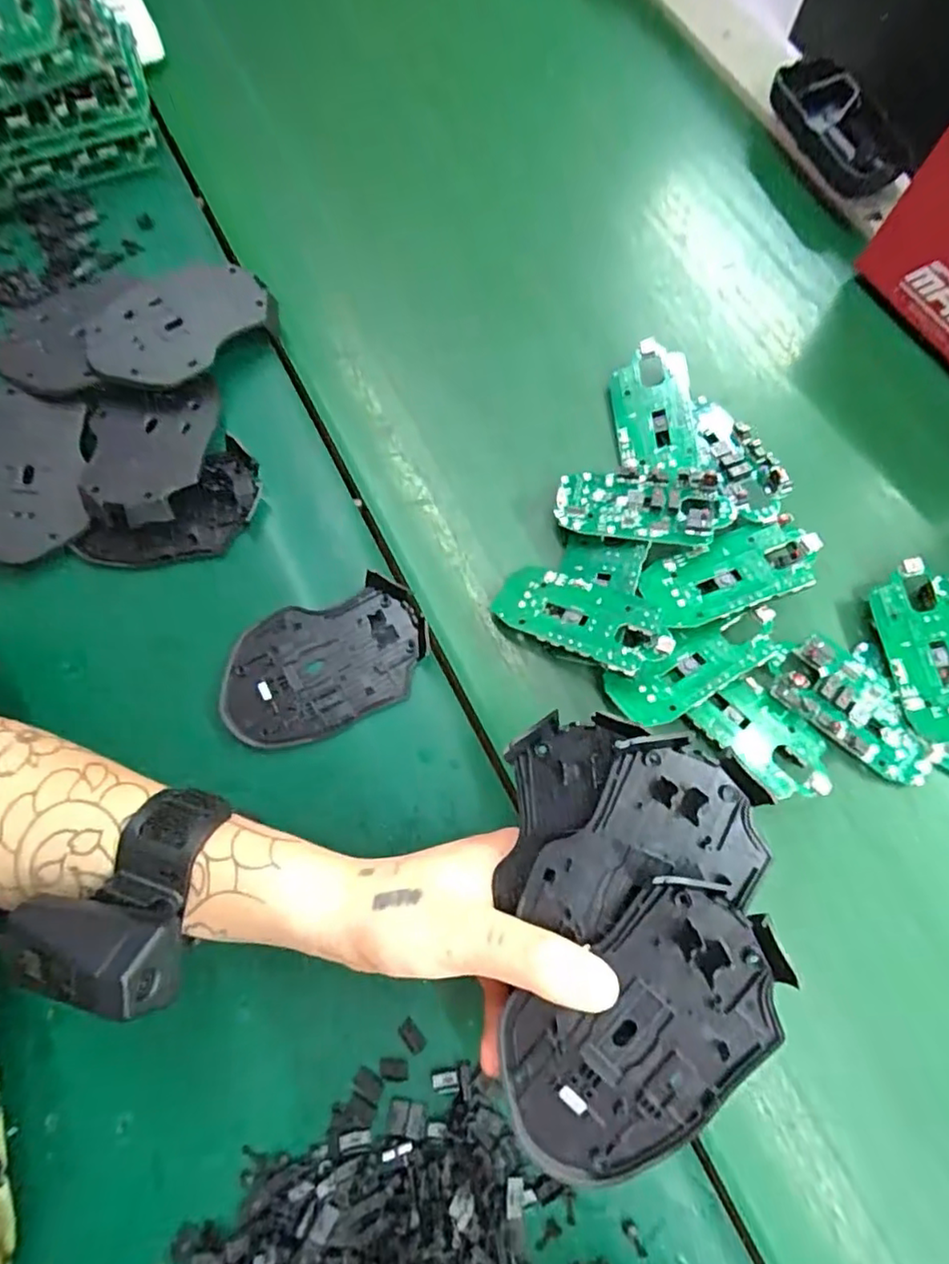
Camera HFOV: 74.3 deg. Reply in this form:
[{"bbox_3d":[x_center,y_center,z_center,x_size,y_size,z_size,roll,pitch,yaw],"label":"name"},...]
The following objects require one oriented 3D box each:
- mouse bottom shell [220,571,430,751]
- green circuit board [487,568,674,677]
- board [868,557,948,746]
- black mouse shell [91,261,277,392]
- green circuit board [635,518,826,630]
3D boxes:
[{"bbox_3d":[-0.083,0.018,0.346,0.114,0.014,0.071,-21,74,-5],"label":"mouse bottom shell"},{"bbox_3d":[0.059,-0.009,0.345,0.099,0.007,0.046,22,63,23],"label":"green circuit board"},{"bbox_3d":[0.248,0.010,0.340,0.044,0.014,0.097,-9,73,-2],"label":"board"},{"bbox_3d":[-0.182,-0.192,0.394,0.112,0.026,0.073,-37,76,-10],"label":"black mouse shell"},{"bbox_3d":[0.144,-0.033,0.349,0.097,0.011,0.045,-19,74,-5],"label":"green circuit board"}]

